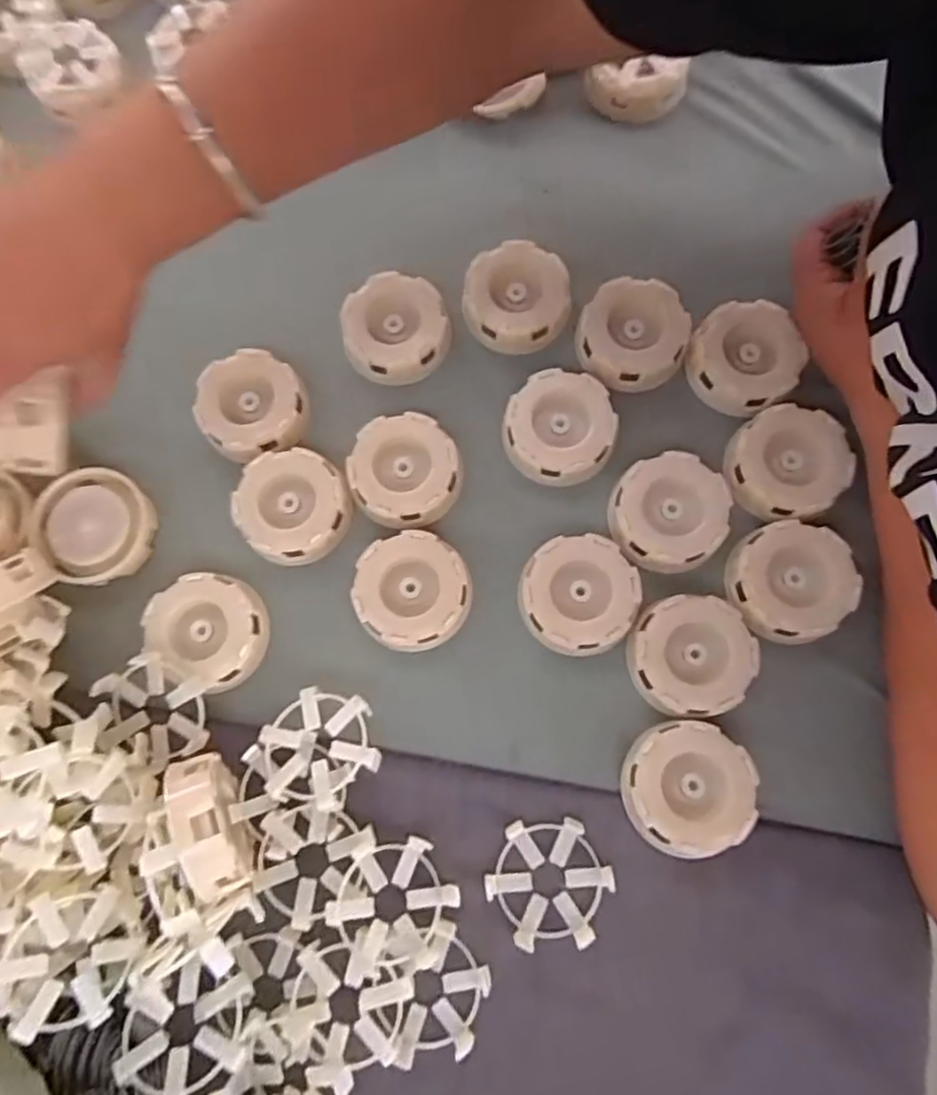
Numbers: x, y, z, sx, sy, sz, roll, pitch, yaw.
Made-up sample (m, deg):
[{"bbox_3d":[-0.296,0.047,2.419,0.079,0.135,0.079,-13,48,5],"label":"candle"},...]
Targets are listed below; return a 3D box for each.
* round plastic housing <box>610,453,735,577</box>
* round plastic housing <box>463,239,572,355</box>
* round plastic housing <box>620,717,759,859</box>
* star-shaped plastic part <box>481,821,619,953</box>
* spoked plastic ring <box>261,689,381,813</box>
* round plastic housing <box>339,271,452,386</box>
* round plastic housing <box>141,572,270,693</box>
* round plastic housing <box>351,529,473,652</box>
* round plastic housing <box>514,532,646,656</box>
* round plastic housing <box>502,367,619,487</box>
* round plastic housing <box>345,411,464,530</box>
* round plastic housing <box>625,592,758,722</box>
[{"bbox_3d":[0.106,-0.018,0.381,0.060,0.023,0.060,-1,77,2],"label":"round plastic housing"},{"bbox_3d":[0.028,-0.148,0.419,0.058,0.027,0.059,-1,77,2],"label":"round plastic housing"},{"bbox_3d":[0.106,0.116,0.344,0.059,0.025,0.060,-1,77,2],"label":"round plastic housing"},{"bbox_3d":[0.039,0.162,0.340,0.059,0.013,0.054,-6,77,1],"label":"star-shaped plastic part"},{"bbox_3d":[-0.075,0.099,0.351,0.056,0.008,0.057,-4,61,8],"label":"spoked plastic ring"},{"bbox_3d":[-0.044,-0.130,0.420,0.060,0.022,0.059,-1,77,2],"label":"round plastic housing"},{"bbox_3d":[-0.139,0.043,0.378,0.056,0.020,0.061,-1,77,2],"label":"round plastic housing"},{"bbox_3d":[-0.030,0.024,0.380,0.059,0.020,0.060,-1,77,2],"label":"round plastic housing"},{"bbox_3d":[0.058,0.027,0.376,0.059,0.029,0.061,-1,77,2],"label":"round plastic housing"},{"bbox_3d":[0.050,-0.067,0.398,0.059,0.025,0.059,-1,77,2],"label":"round plastic housing"},{"bbox_3d":[-0.036,-0.043,0.393,0.060,0.018,0.061,-1,77,2],"label":"round plastic housing"},{"bbox_3d":[0.113,0.056,0.362,0.059,0.025,0.058,-1,77,2],"label":"round plastic housing"}]

